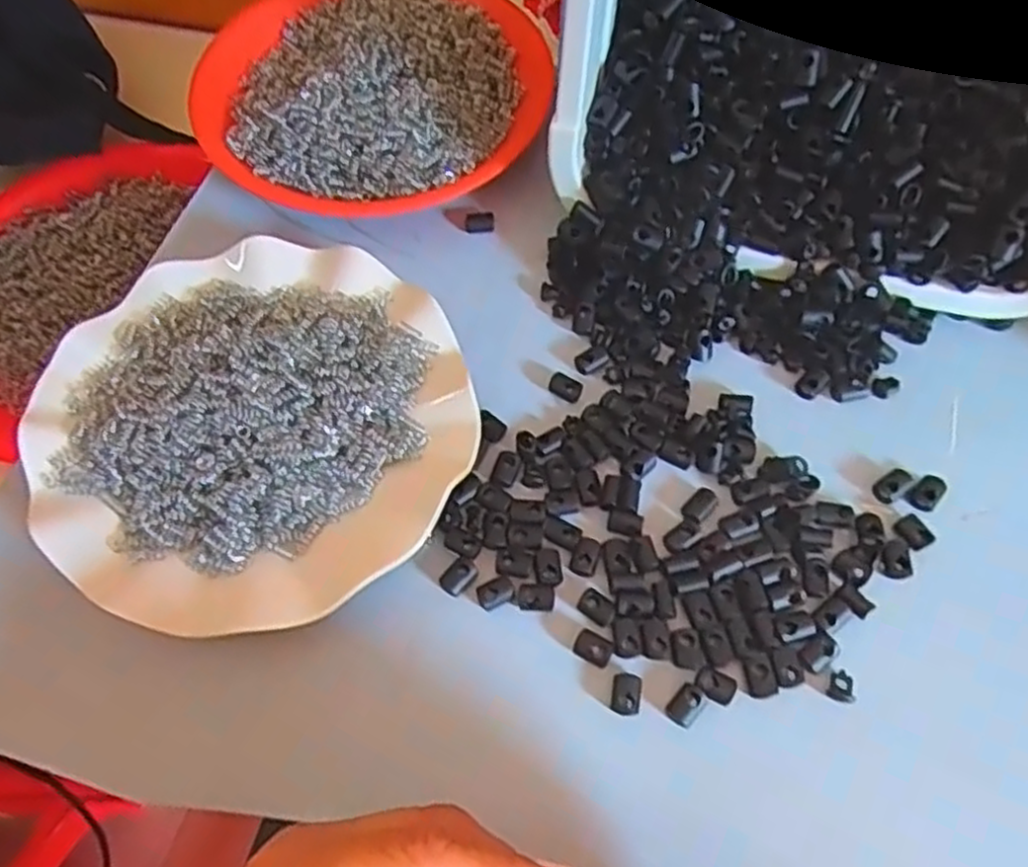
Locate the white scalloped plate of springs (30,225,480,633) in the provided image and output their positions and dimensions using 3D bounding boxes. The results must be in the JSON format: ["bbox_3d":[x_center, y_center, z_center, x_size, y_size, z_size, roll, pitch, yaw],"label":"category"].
[{"bbox_3d":[-0.111,-0.005,0.324,0.176,0.035,0.178,-2,64,3],"label":"white scalloped plate of springs"}]

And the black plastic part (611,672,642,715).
[{"bbox_3d":[0.044,0.101,0.287,0.011,0.007,0.015,7,64,7],"label":"black plastic part"}]

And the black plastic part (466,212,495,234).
[{"bbox_3d":[-0.018,-0.113,0.396,0.016,0.008,0.010,-7,64,0],"label":"black plastic part"}]

